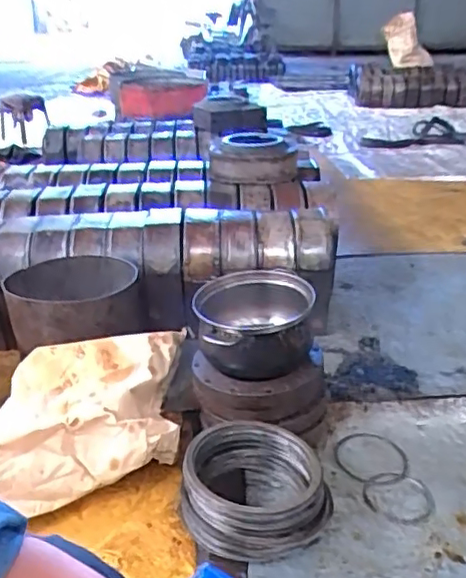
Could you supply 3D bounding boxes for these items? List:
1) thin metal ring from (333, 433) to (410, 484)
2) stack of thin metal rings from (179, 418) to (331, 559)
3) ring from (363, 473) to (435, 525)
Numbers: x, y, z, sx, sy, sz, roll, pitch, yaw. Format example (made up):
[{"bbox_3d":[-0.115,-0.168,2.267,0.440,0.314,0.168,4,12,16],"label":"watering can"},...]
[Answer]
[{"bbox_3d":[0.252,0.306,1.101,0.129,0.008,0.126,3,26,-2],"label":"thin metal ring"},{"bbox_3d":[0.040,0.311,0.953,0.221,0.105,0.202,2,28,10],"label":"stack of thin metal rings"},{"bbox_3d":[0.279,0.351,1.022,0.117,0.010,0.110,-1,30,1],"label":"ring"}]

